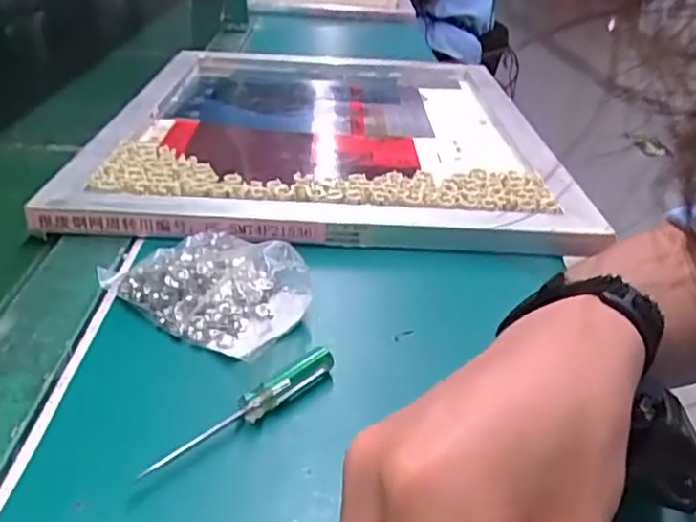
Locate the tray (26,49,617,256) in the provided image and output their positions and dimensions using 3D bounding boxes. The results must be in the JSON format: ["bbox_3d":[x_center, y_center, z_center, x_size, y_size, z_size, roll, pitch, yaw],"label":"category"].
[{"bbox_3d":[-0.021,-0.142,0.690,0.422,0.031,0.497,2,29,-2],"label":"tray"}]

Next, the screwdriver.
[{"bbox_3d":[-0.047,0.069,0.316,0.012,0.016,0.110,26,37,36],"label":"screwdriver"}]

